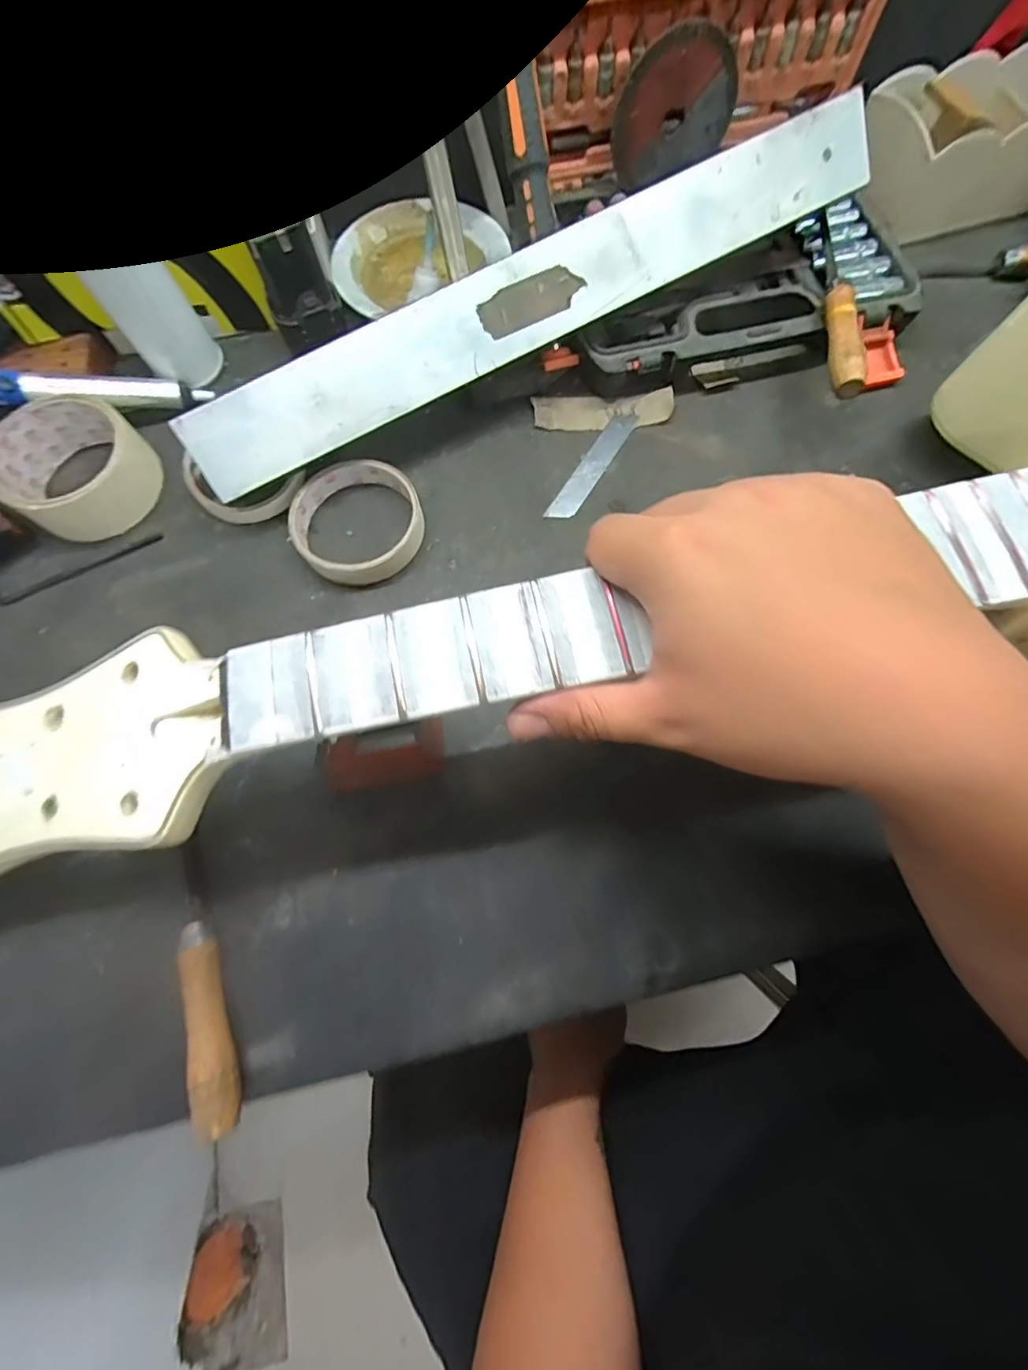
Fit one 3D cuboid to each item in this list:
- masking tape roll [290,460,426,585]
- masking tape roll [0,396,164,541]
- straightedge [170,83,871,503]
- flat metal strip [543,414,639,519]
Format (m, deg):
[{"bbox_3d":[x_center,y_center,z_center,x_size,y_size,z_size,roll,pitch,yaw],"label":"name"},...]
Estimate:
[{"bbox_3d":[-0.104,-0.109,0.327,0.082,0.023,0.089,0,74,1],"label":"masking tape roll"},{"bbox_3d":[-0.291,-0.145,0.332,0.085,0.037,0.086,0,74,1],"label":"masking tape roll"},{"bbox_3d":[0.017,-0.248,0.315,0.470,0.009,0.052,-28,116,-3],"label":"straightedge"},{"bbox_3d":[0.056,-0.155,0.351,0.019,0.004,0.103,30,76,9],"label":"flat metal strip"}]

